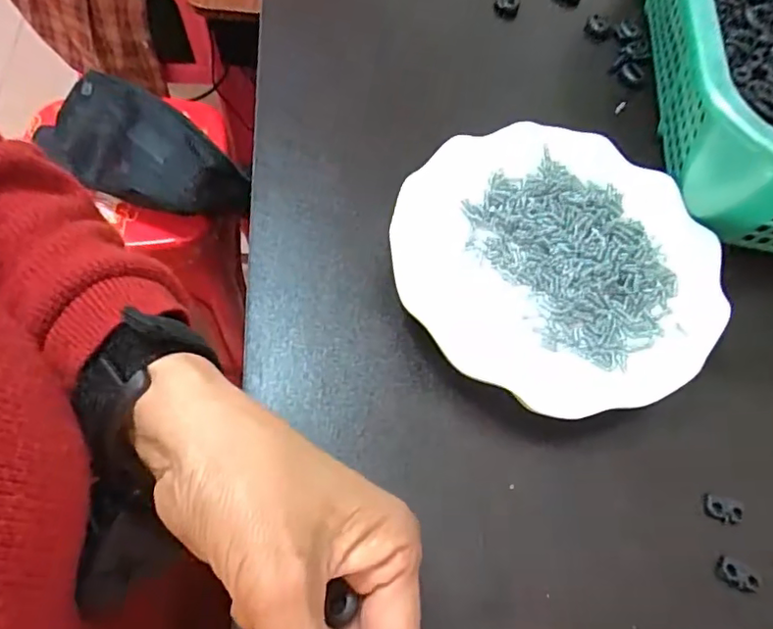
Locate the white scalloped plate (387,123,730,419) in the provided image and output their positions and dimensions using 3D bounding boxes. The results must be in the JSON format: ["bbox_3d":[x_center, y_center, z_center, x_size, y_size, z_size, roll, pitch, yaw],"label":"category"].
[{"bbox_3d":[0.093,-0.032,0.326,0.173,0.019,0.174,4,62,-8],"label":"white scalloped plate"}]

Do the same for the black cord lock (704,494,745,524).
[{"bbox_3d":[0.164,0.095,0.283,0.018,0.004,0.011,17,61,-1],"label":"black cord lock"}]

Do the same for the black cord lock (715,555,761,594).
[{"bbox_3d":[0.163,0.121,0.270,0.020,0.005,0.012,31,62,7],"label":"black cord lock"}]

